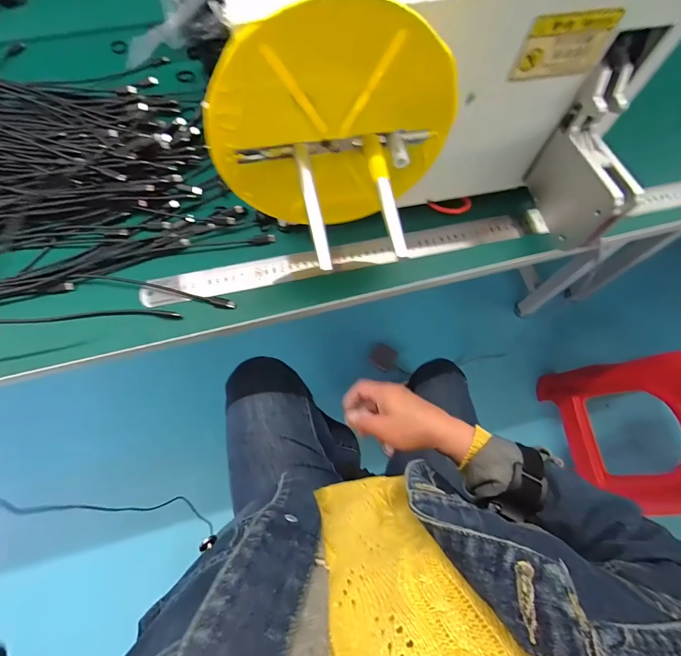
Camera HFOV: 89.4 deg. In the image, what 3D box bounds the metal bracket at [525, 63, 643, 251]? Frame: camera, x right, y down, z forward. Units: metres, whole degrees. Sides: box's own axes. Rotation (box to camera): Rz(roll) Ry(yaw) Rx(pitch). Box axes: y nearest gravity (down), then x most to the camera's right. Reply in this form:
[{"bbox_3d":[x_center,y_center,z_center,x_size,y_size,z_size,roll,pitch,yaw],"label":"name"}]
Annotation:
[{"bbox_3d":[0.259,-0.163,0.359,0.032,0.130,0.119,-9,69,-5],"label":"metal bracket"}]

